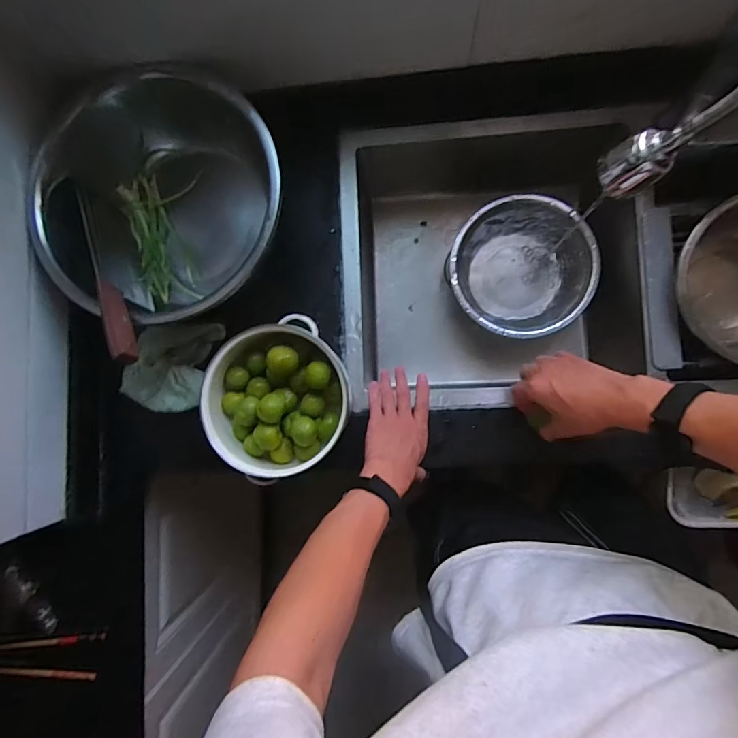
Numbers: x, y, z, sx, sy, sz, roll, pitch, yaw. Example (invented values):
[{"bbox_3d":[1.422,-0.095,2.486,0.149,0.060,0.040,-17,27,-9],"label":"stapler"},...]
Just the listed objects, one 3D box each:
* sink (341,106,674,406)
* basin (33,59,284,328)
[{"bbox_3d":[0.183,-0.152,0.731,0.421,0.222,0.364,-4,87,5],"label":"sink"},{"bbox_3d":[-0.275,-0.219,0.597,0.327,0.154,0.306,0,88,5],"label":"basin"}]

